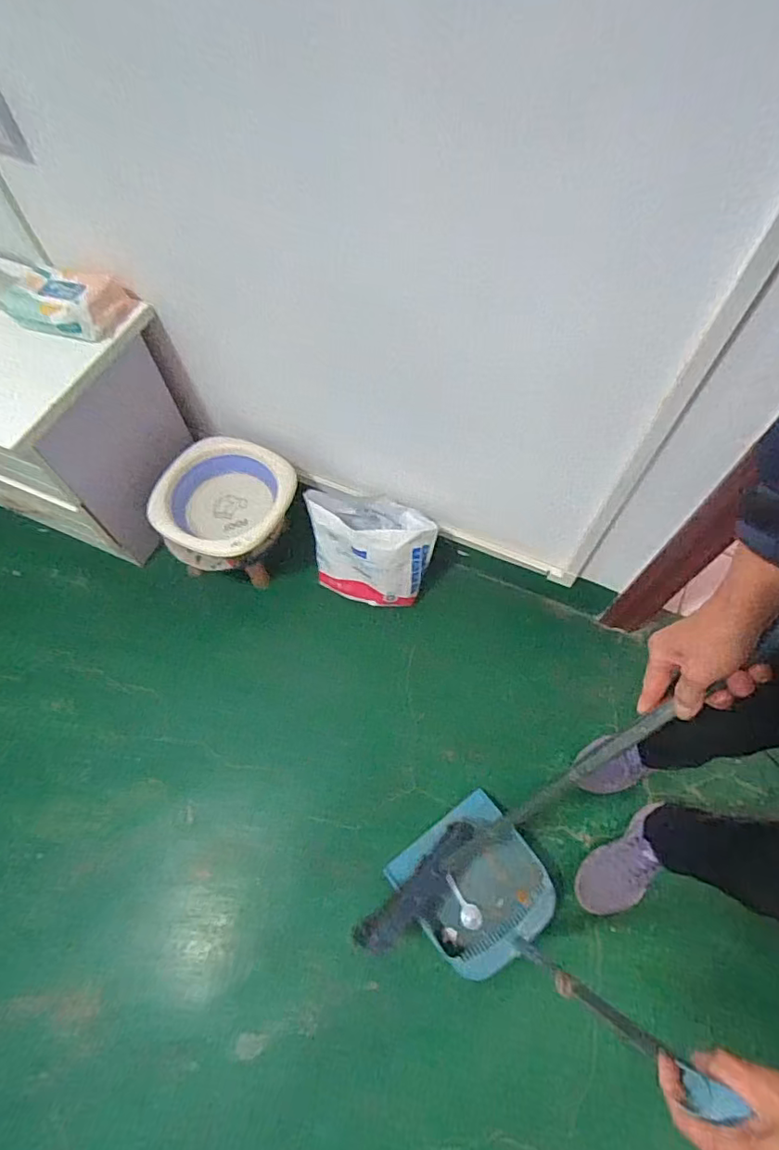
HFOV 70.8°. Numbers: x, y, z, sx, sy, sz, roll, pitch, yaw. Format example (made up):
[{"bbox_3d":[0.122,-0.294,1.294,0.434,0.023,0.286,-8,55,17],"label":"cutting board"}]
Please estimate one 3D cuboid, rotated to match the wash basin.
[{"bbox_3d":[-0.345,-0.151,1.164,0.247,0.108,0.261,15,65,9],"label":"wash basin"}]

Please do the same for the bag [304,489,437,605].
[{"bbox_3d":[-0.054,-0.066,1.196,0.286,0.214,0.185,27,68,11],"label":"bag"}]

